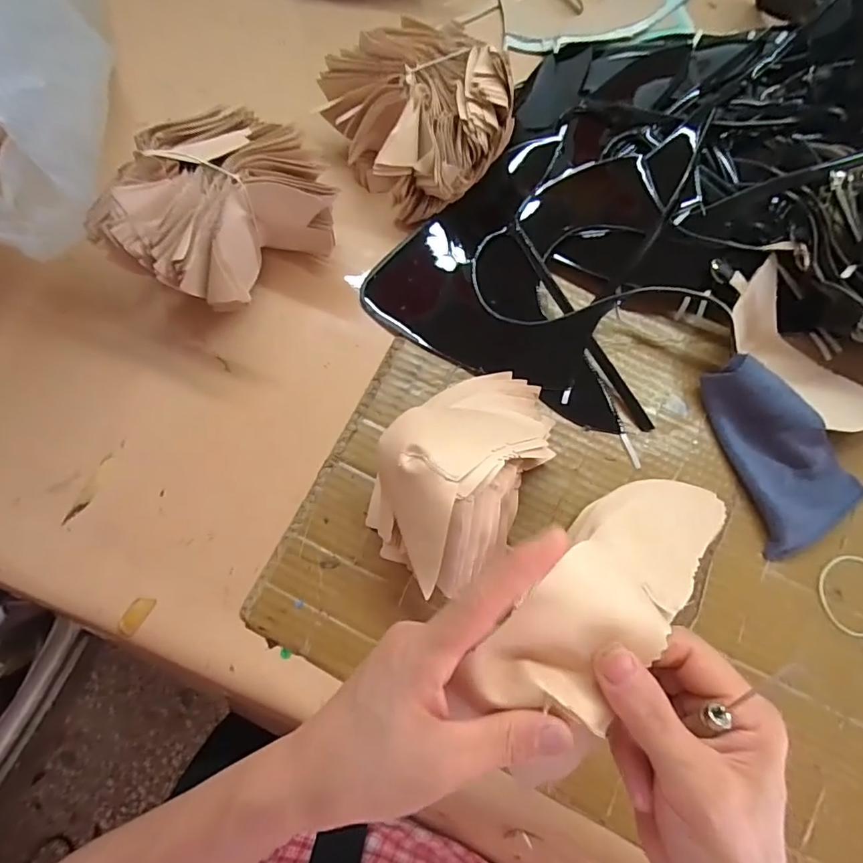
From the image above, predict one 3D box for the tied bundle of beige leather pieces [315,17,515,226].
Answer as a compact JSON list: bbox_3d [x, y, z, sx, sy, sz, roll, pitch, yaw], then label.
[{"bbox_3d":[-0.007,-0.250,0.417,0.129,0.080,0.158,-27,77,-8],"label":"tied bundle of beige leather pieces"}]

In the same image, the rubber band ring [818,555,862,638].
[{"bbox_3d":[0.312,0.120,0.372,0.055,0.004,0.057,0,75,-1],"label":"rubber band ring"}]

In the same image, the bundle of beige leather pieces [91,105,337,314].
[{"bbox_3d":[-0.167,-0.168,0.388,0.146,0.099,0.149,40,78,9],"label":"bundle of beige leather pieces"}]

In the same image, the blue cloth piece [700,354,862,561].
[{"bbox_3d":[0.257,0.012,0.380,0.086,0.033,0.139,-31,91,-9],"label":"blue cloth piece"}]

